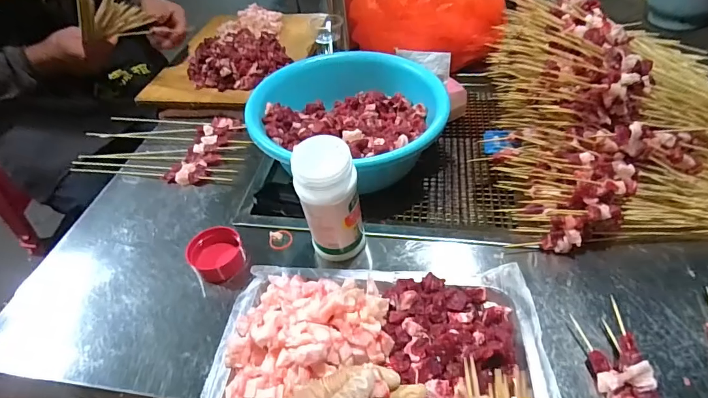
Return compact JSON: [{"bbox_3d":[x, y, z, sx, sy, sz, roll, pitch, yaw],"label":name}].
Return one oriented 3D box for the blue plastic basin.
[{"bbox_3d":[-0.003,-0.119,0.616,0.266,0.101,0.266,-3,46,3],"label":"blue plastic basin"}]

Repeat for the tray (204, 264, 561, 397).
[{"bbox_3d":[0.020,0.161,0.376,0.319,0.048,0.216,-1,47,6],"label":"tray"}]

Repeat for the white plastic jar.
[{"bbox_3d":[-0.024,0.012,0.444,0.063,0.164,0.053,-9,46,-2],"label":"white plastic jar"}]

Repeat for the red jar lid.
[{"bbox_3d":[-0.172,0.067,0.500,0.060,0.033,0.062,-3,46,3],"label":"red jar lid"}]

